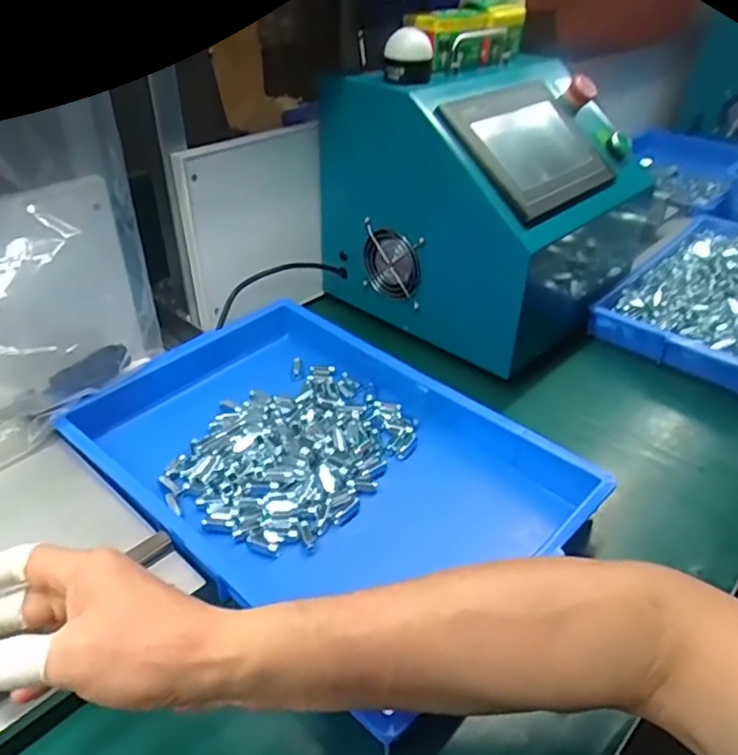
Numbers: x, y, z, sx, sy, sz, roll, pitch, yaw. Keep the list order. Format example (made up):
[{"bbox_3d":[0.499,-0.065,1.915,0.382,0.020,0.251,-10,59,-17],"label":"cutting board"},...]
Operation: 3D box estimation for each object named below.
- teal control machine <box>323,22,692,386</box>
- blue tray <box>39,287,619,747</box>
[{"bbox_3d":[0.169,-0.233,0.795,0.286,0.277,0.360,31,45,34],"label":"teal control machine"},{"bbox_3d":[-0.046,0.075,0.572,0.298,0.051,0.422,-29,46,-36],"label":"blue tray"}]

